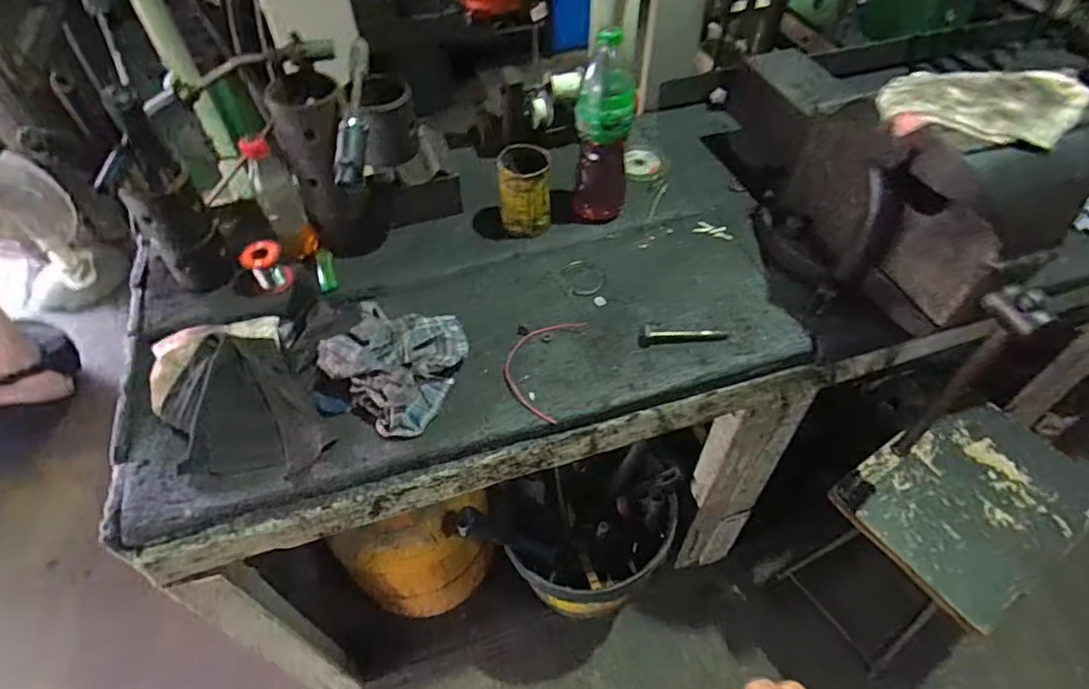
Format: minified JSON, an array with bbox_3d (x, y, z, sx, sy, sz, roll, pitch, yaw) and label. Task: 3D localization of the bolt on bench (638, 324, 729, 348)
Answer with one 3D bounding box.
[{"bbox_3d":[0.184,-0.017,0.774,0.117,0.019,0.027,-4,51,-3],"label":"bolt on bench"}]

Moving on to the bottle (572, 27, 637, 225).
[{"bbox_3d":[0.084,-0.301,0.834,0.080,0.260,0.083,4,51,4],"label":"bottle"}]

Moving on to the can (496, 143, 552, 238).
[{"bbox_3d":[-0.029,-0.226,0.872,0.074,0.120,0.077,0,51,0],"label":"can"}]

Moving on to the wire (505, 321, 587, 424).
[{"bbox_3d":[-0.006,0.023,0.754,0.084,0.005,0.161,13,52,11],"label":"wire"}]

